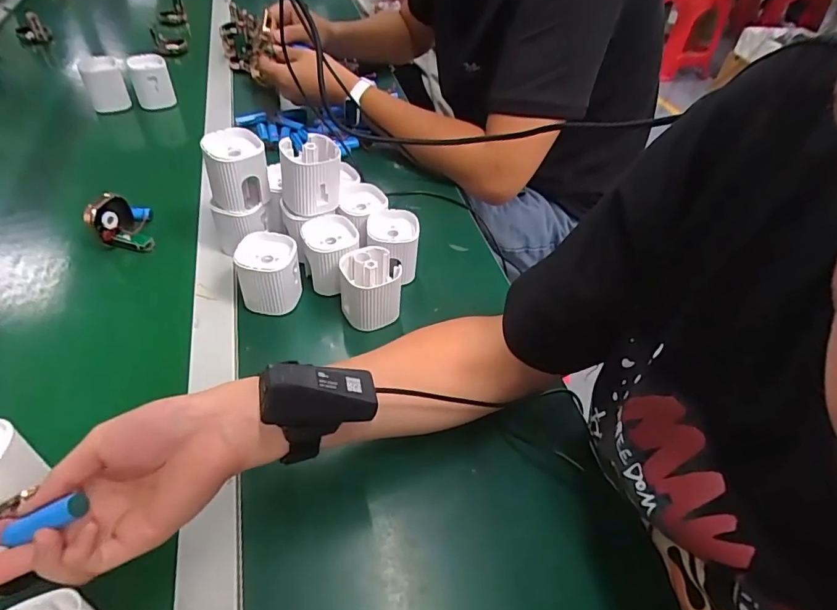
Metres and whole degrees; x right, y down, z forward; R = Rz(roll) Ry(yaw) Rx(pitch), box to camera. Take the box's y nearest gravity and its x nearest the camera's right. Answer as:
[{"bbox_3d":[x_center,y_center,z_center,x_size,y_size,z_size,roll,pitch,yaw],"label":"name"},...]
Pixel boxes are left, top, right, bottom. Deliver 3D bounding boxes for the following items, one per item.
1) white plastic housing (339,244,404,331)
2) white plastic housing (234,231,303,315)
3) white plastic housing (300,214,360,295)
[{"bbox_3d":[-0.047,-0.018,0.482,0.057,0.062,0.060,1,47,-5],"label":"white plastic housing"},{"bbox_3d":[-0.149,-0.030,0.483,0.058,0.067,0.052,-13,50,-17],"label":"white plastic housing"},{"bbox_3d":[-0.091,-0.052,0.507,0.053,0.061,0.058,3,47,-3],"label":"white plastic housing"}]

